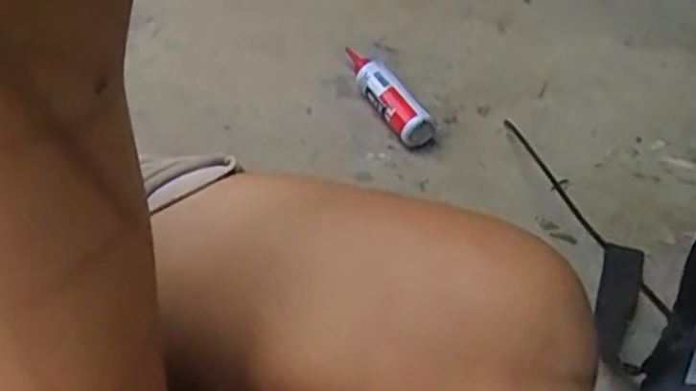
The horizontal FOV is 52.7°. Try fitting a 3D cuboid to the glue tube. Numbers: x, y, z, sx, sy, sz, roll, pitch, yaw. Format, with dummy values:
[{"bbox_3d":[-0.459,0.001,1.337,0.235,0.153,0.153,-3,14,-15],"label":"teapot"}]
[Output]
[{"bbox_3d":[0.037,-0.121,0.808,0.038,0.045,0.179,-21,51,-20],"label":"glue tube"}]

